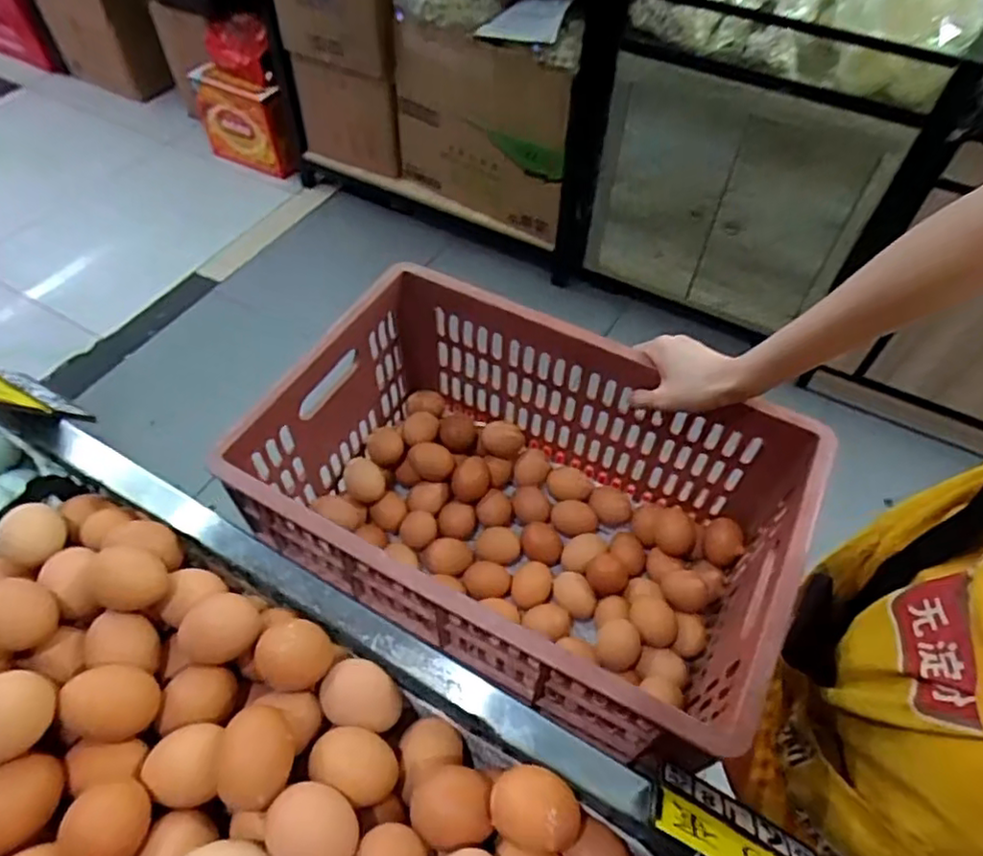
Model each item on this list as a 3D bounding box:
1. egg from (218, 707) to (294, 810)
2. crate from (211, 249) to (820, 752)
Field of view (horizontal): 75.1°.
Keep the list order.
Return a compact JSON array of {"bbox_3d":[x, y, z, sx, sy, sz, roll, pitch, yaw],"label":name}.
[{"bbox_3d":[-0.131,0.189,0.364,0.039,0.035,0.049,-7,54,-6],"label":"egg"},{"bbox_3d":[0.028,0.082,0.632,0.454,0.229,0.297,24,57,16],"label":"crate"}]

